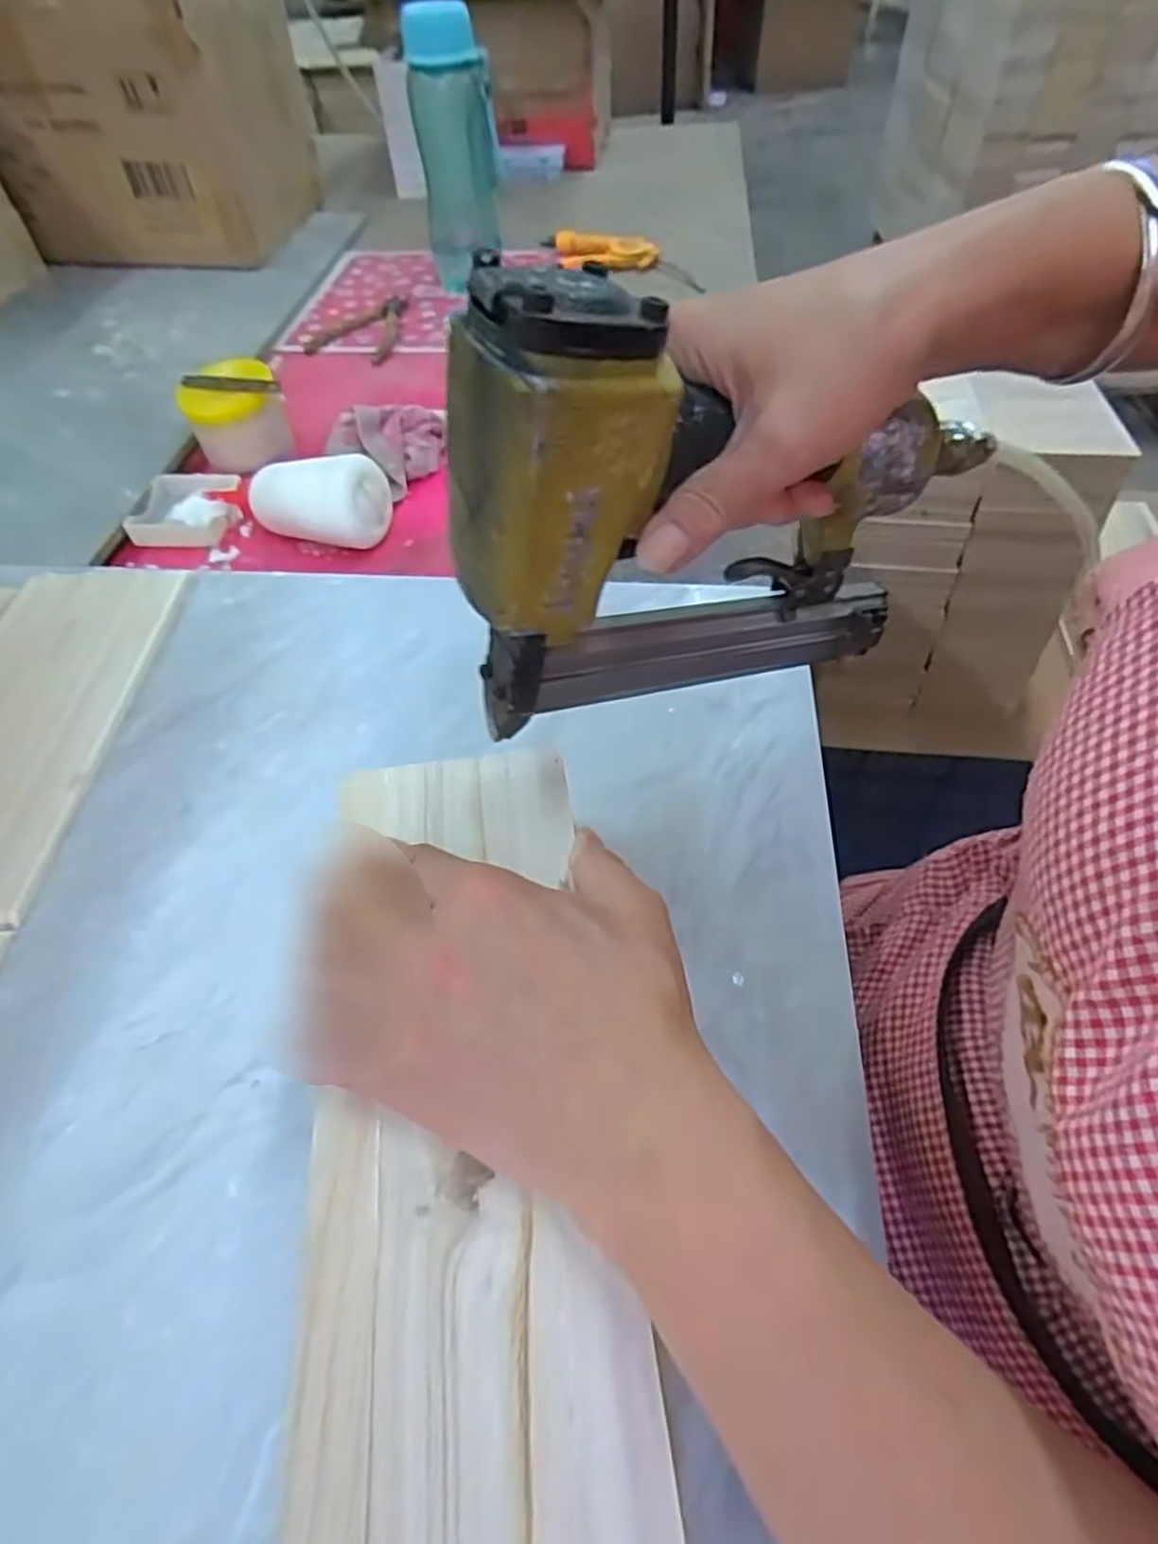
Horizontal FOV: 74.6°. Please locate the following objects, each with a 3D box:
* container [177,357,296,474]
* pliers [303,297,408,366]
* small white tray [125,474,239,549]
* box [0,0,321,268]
[{"bbox_3d":[-0.296,-0.307,0.661,0.078,0.076,0.063,-17,52,-11],"label":"container"},{"bbox_3d":[-0.245,-0.486,0.833,0.100,0.010,0.157,1,51,3],"label":"pliers"},{"bbox_3d":[-0.317,-0.213,0.617,0.082,0.021,0.075,-5,51,-2],"label":"small white tray"},{"bbox_3d":[-0.557,-0.809,0.871,0.396,0.350,0.275,1,51,3],"label":"box"}]

